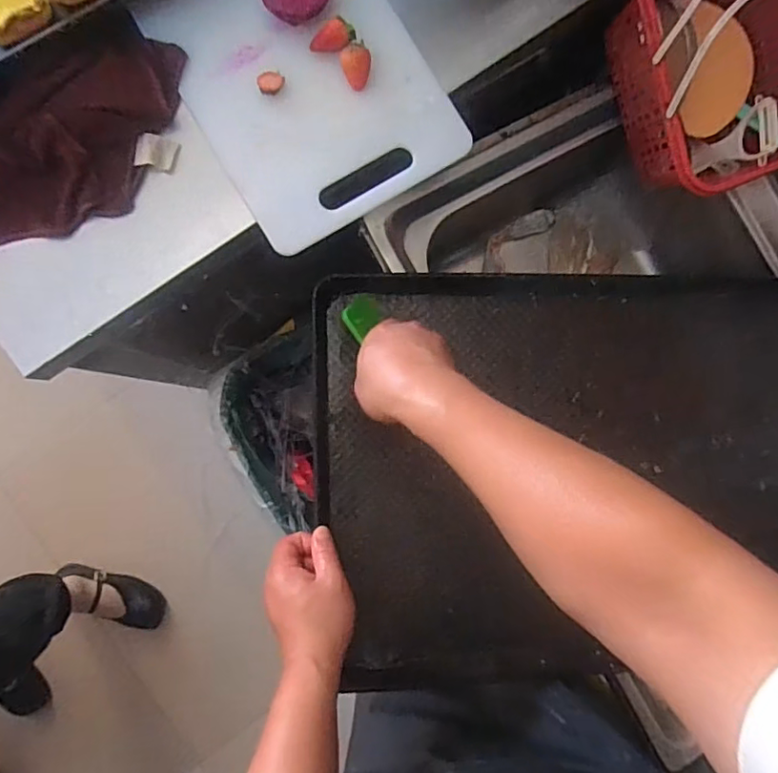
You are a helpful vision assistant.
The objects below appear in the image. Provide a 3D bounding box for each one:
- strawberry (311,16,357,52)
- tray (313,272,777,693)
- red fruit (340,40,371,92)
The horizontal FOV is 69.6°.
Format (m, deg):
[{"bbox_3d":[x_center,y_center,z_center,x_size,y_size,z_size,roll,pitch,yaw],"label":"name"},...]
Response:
[{"bbox_3d":[-0.051,-0.314,0.502,0.040,0.018,0.021,-5,87,-5],"label":"strawberry"},{"bbox_3d":[0.226,0.084,0.593,0.582,0.049,0.412,-2,87,-5],"label":"tray"},{"bbox_3d":[-0.030,-0.291,0.505,0.027,0.020,0.038,6,86,-4],"label":"red fruit"}]

